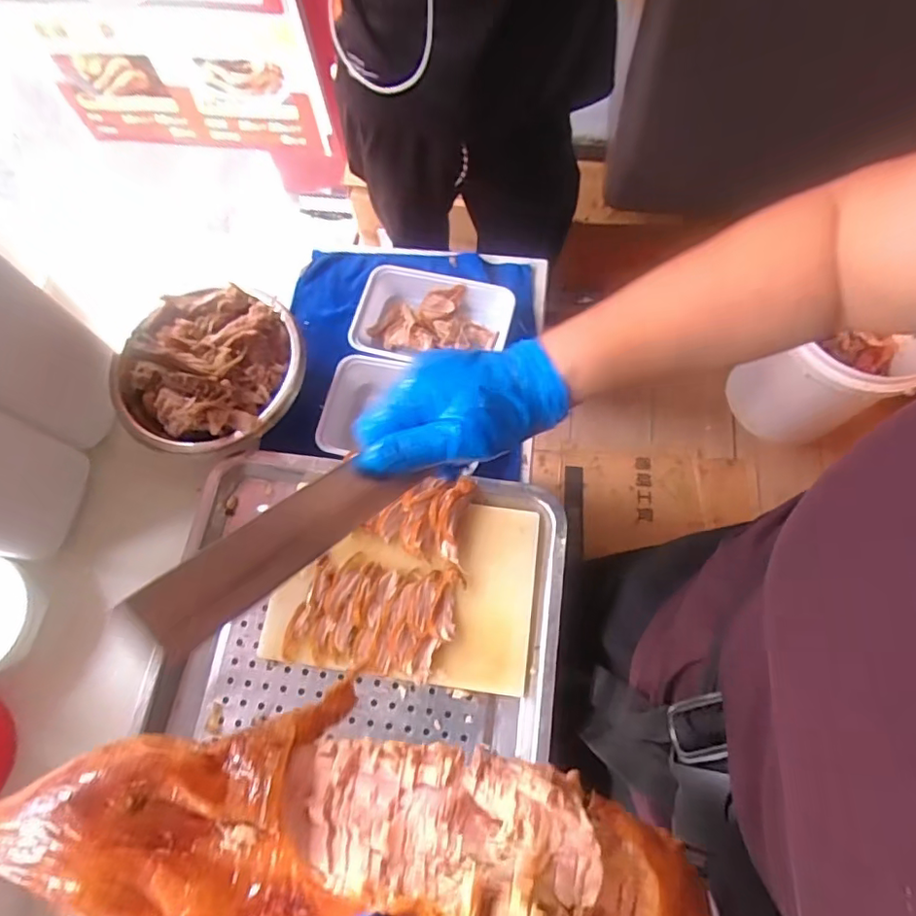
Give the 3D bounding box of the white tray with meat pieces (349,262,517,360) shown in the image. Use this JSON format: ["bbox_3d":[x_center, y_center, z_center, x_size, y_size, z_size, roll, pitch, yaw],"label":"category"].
[{"bbox_3d":[-0.029,-0.155,0.628,0.170,0.034,0.106,6,70,4],"label":"white tray with meat pieces"}]

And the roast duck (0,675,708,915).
[{"bbox_3d":[-0.055,0.139,0.208,0.273,0.070,0.080,4,70,4],"label":"roast duck"}]

